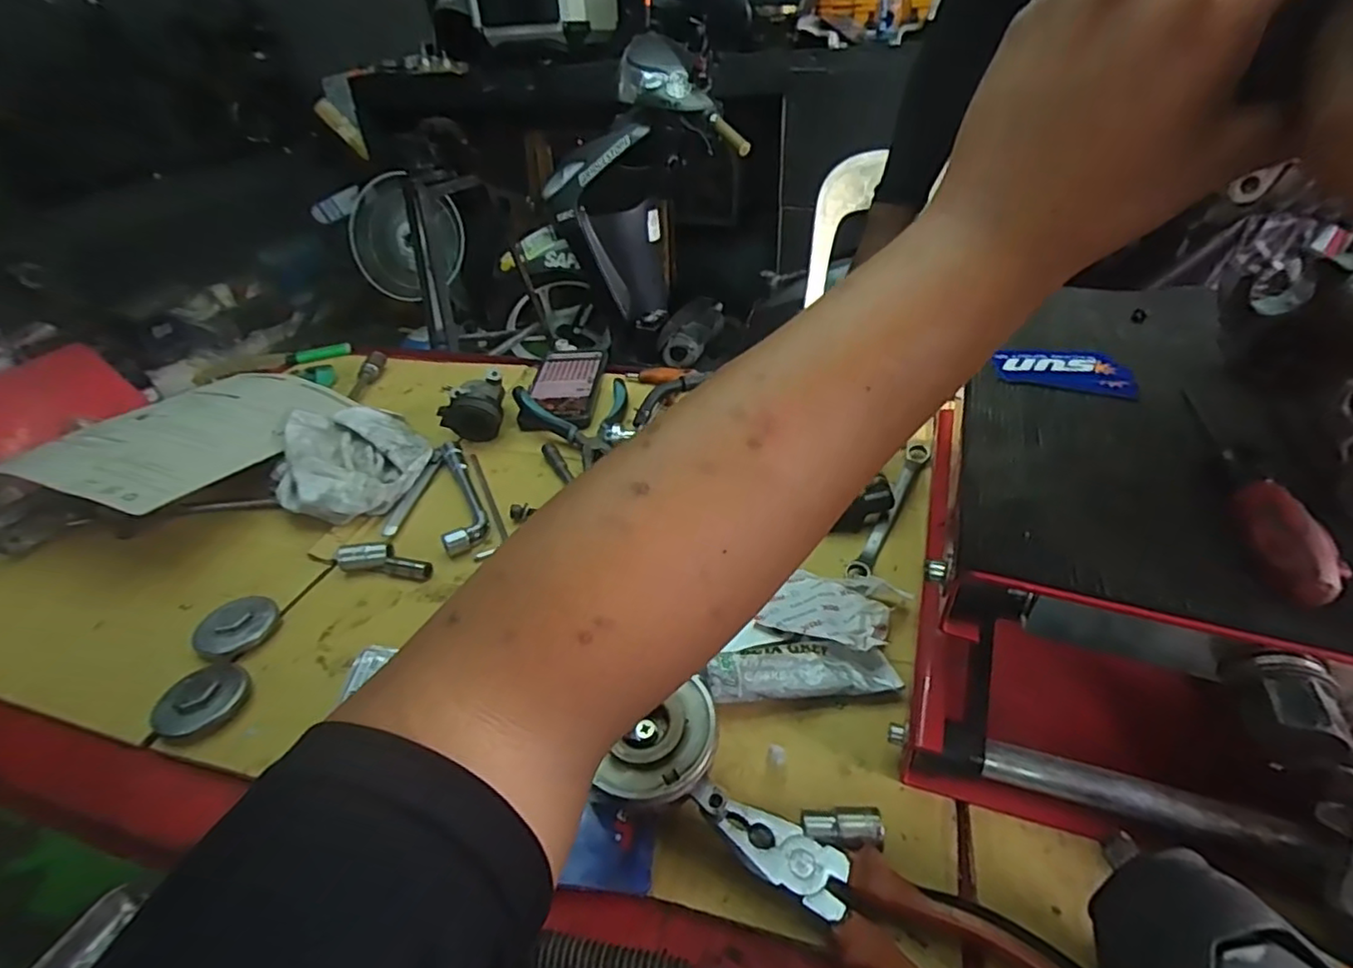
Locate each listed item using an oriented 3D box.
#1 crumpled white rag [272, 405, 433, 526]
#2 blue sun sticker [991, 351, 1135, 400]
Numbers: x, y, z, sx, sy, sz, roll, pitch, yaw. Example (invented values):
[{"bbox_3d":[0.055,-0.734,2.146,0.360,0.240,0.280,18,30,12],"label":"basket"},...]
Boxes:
[{"bbox_3d":[-0.314,-0.029,0.623,0.136,0.039,0.181,-21,39,-22],"label":"crumpled white rag"},{"bbox_3d":[0.233,-0.069,0.387,0.072,0.005,0.051,9,38,18],"label":"blue sun sticker"}]

